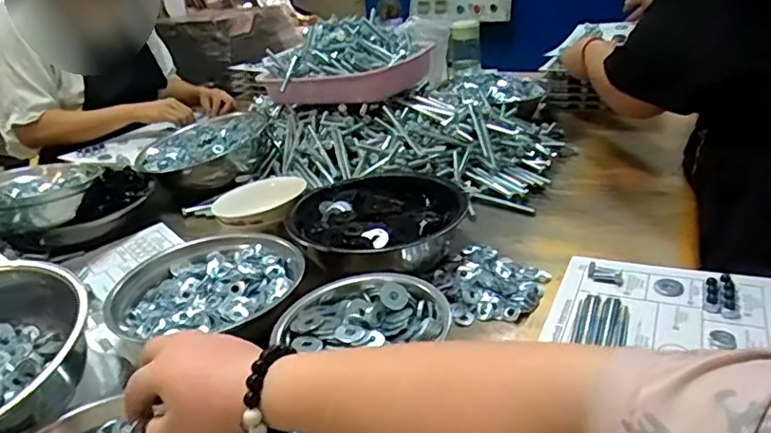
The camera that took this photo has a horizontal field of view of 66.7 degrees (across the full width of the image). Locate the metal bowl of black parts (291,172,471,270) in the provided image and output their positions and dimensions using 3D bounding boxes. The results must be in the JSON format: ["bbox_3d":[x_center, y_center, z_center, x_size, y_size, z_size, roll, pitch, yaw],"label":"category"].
[{"bbox_3d":[-0.015,0.006,0.795,0.201,0.055,0.225,16,30,29],"label":"metal bowl of black parts"}]

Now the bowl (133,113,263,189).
[{"bbox_3d":[-0.347,-0.125,1.109,0.232,0.083,0.200,-1,27,8],"label":"bowl"}]

